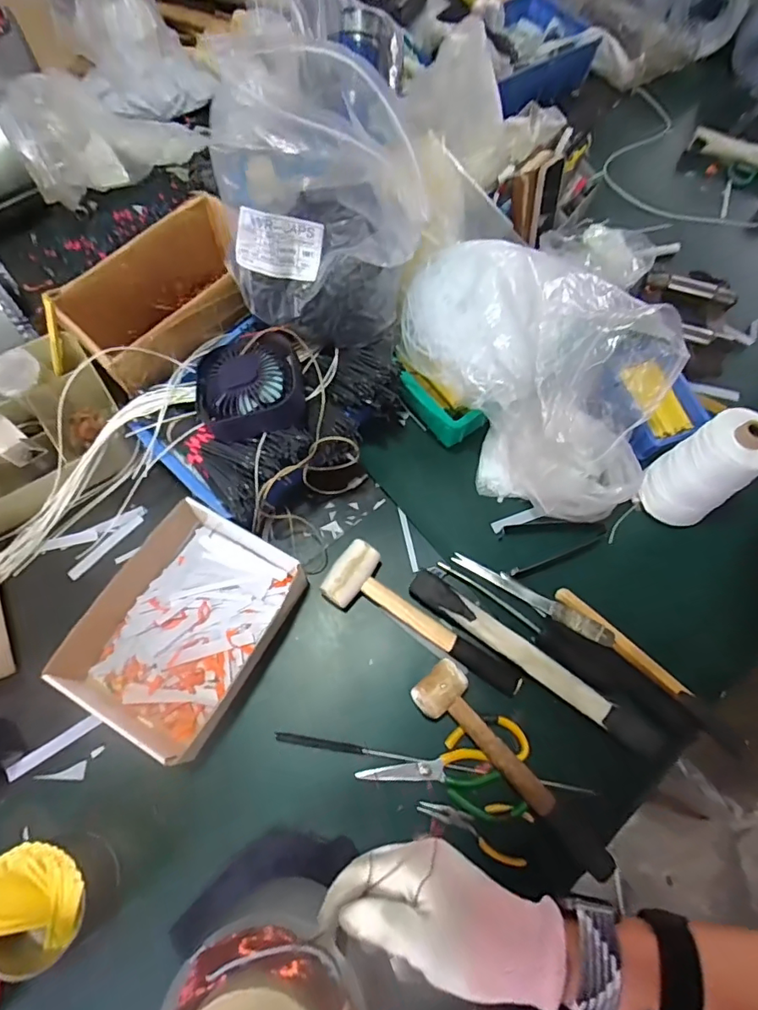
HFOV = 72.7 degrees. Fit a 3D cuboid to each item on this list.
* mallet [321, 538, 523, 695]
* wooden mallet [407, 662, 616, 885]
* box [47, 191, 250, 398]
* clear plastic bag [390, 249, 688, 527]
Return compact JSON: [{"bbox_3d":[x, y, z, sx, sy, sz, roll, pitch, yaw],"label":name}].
[{"bbox_3d":[0.054,0.145,0.618,0.262,0.042,0.080,34,71,11],"label":"mallet"},{"bbox_3d":[0.145,0.291,0.568,0.066,0.043,0.265,-40,75,-16],"label":"wooden mallet"},{"bbox_3d":[-0.282,-0.272,0.697,0.166,0.091,0.257,40,72,13],"label":"box"},{"bbox_3d":[0.203,-0.175,0.643,0.220,0.279,0.370,-32,73,-14],"label":"clear plastic bag"}]

